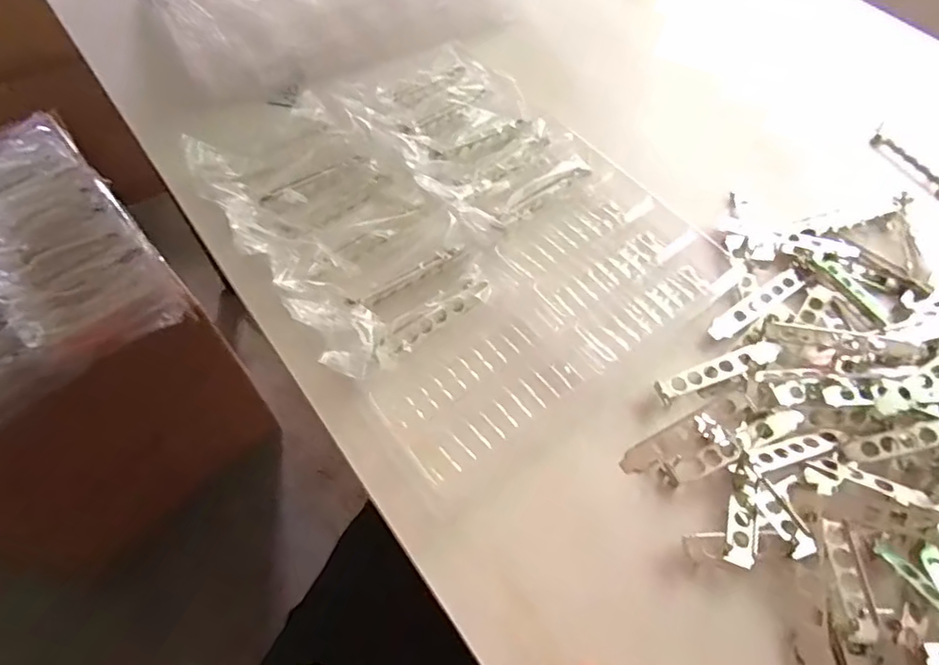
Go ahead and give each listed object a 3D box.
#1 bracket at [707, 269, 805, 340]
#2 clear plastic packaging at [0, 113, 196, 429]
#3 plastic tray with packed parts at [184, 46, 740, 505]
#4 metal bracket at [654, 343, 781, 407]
[{"bbox_3d":[0.257,-0.025,0.502,0.112,0.004,0.021,-30,65,-18],"label":"bracket"},{"bbox_3d":[-0.645,-0.094,0.767,0.342,0.121,0.397,-36,66,-20],"label":"clear plastic packaging"},{"bbox_3d":[-0.013,-0.109,0.528,0.359,0.049,0.420,-33,70,-19],"label":"plastic tray with packed parts"},{"bbox_3d":[0.206,0.030,0.465,0.116,0.011,0.020,-19,62,-12],"label":"metal bracket"}]

